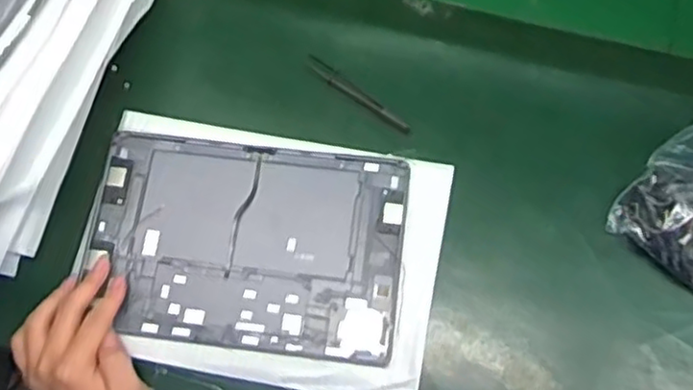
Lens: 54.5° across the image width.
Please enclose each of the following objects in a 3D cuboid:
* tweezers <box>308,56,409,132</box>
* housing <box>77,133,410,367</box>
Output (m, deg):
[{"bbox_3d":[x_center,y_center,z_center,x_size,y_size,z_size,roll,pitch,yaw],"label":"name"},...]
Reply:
[{"bbox_3d":[0.009,-0.086,0.588,0.109,0.004,0.014,39,90,9],"label":"tweezers"},{"bbox_3d":[-0.083,0.039,0.547,0.249,0.012,0.162,7,70,3],"label":"housing"}]

